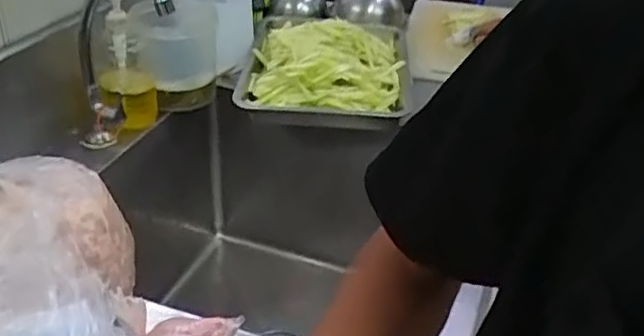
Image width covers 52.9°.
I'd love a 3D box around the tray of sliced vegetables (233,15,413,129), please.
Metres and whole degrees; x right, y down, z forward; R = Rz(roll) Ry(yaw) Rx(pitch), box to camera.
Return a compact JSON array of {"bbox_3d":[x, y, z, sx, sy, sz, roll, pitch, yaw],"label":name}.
[{"bbox_3d":[0.011,-0.193,1.156,0.286,0.061,0.341,4,34,1],"label":"tray of sliced vegetables"}]

